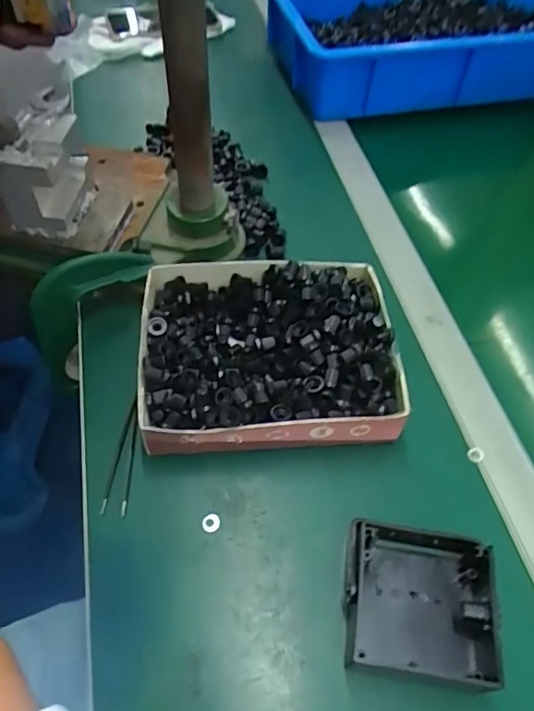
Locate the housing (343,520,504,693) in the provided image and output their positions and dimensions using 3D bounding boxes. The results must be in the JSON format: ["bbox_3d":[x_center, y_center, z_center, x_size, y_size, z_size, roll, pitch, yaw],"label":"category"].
[{"bbox_3d":[0.100,0.156,0.345,0.101,0.034,0.094,5,54,0],"label":"housing"}]

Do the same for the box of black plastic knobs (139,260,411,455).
[{"bbox_3d":[0.001,-0.005,0.447,0.199,0.054,0.162,-1,54,-5],"label":"box of black plastic knobs"}]

